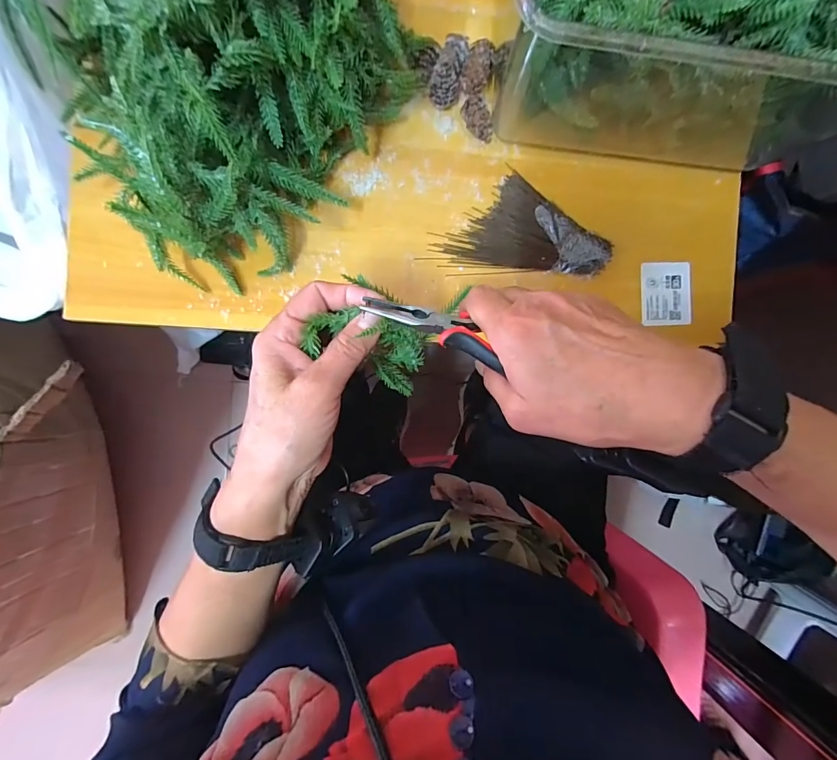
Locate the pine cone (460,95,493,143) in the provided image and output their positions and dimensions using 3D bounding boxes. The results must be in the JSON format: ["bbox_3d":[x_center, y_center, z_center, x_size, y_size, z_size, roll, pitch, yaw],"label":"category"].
[{"bbox_3d":[0.051,-0.225,0.336,0.021,0.017,0.034,-30,93,-4],"label":"pine cone"}]

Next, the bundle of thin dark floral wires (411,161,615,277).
[{"bbox_3d":[0.091,-0.138,0.345,0.150,0.017,0.087,-3,92,-5],"label":"bundle of thin dark floral wires"}]

